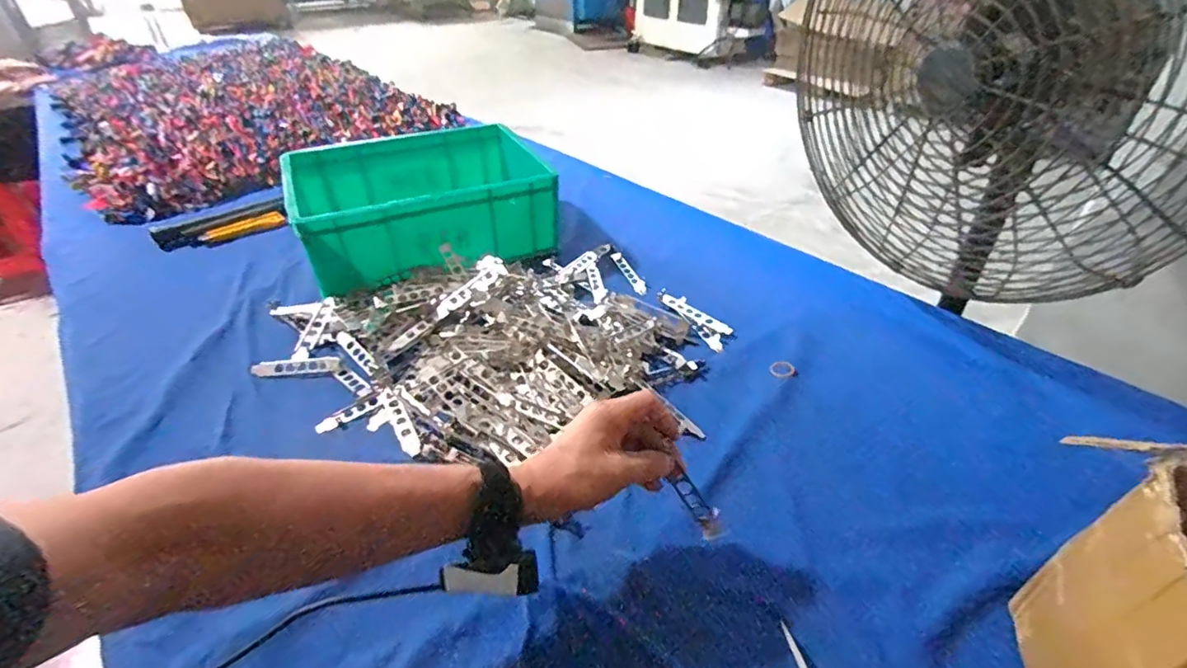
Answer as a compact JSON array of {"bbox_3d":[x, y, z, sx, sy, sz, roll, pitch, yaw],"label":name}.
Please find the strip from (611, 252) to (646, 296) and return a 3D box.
[{"bbox_3d":[0.061,-0.101,0.907,0.024,0.016,0.118,-13,41,-17],"label":"strip"}]

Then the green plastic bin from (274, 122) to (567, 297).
[{"bbox_3d":[-0.302,-0.240,0.961,0.394,0.127,0.308,-16,42,-20],"label":"green plastic bin"}]

